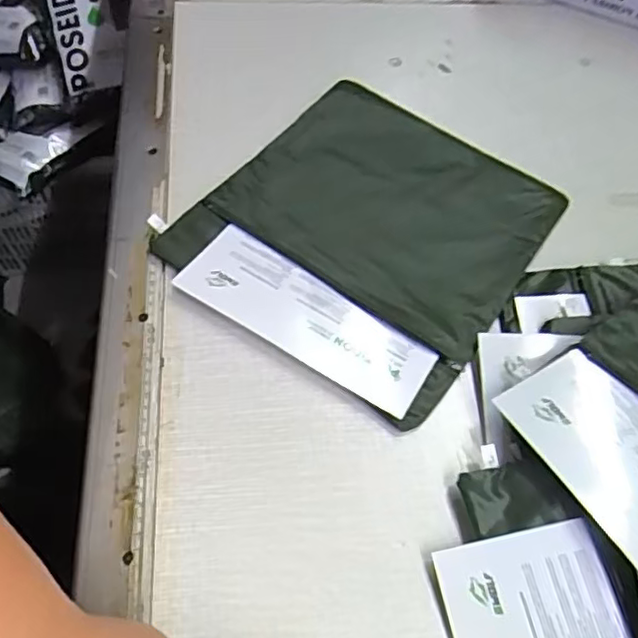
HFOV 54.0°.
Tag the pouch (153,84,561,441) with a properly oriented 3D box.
[{"bbox_3d":[0.048,-0.088,0.556,0.264,0.010,0.307,33,62,15],"label":"pouch"}]

